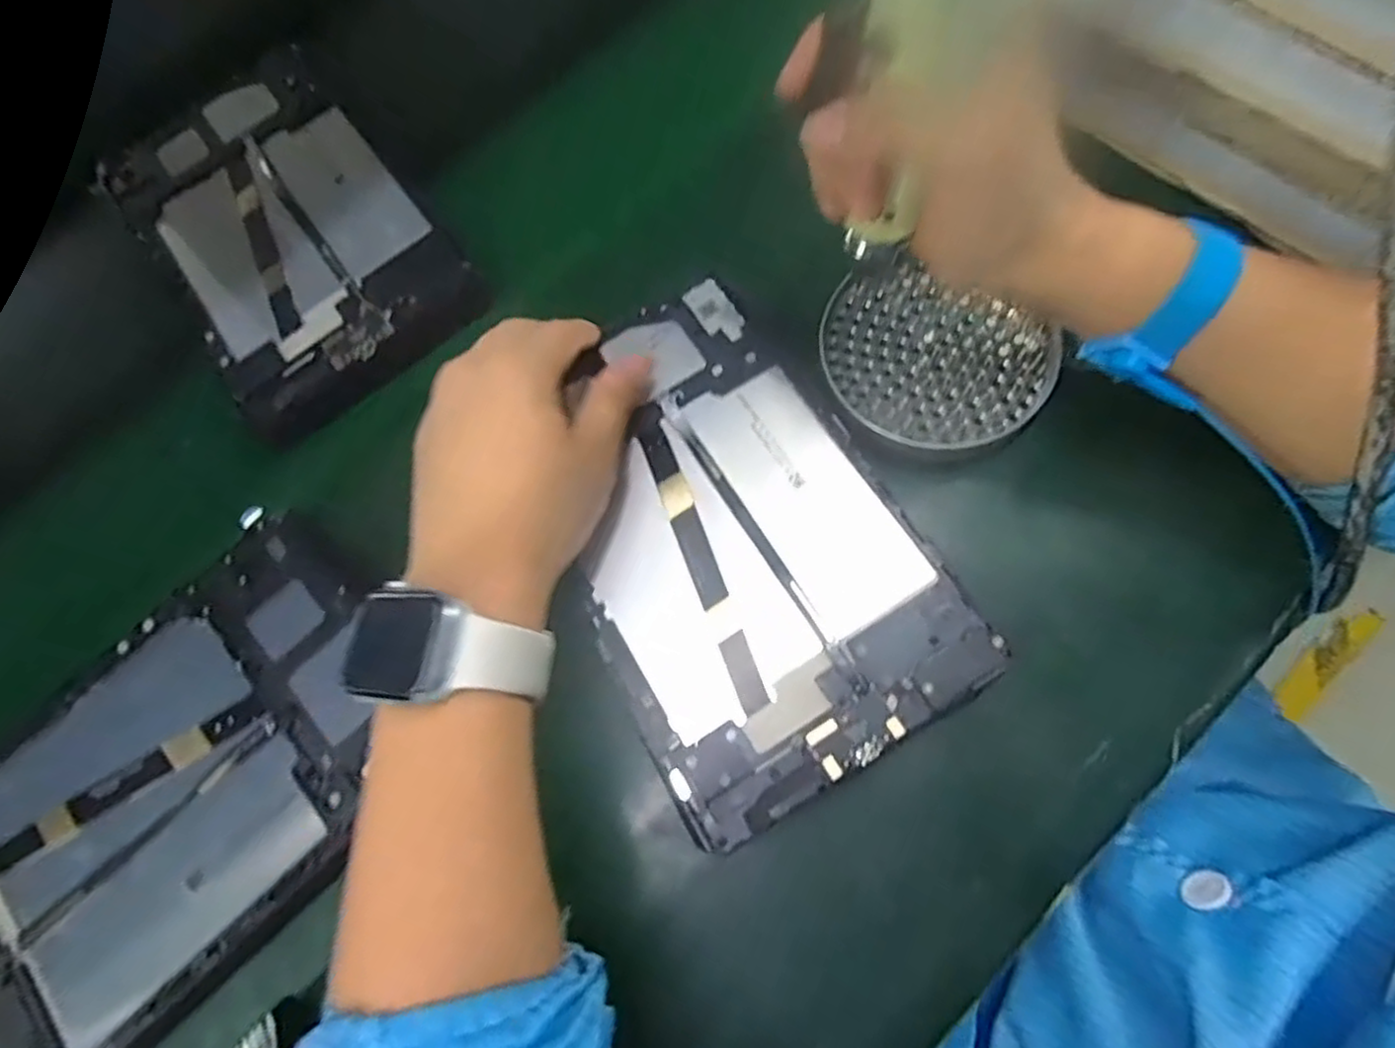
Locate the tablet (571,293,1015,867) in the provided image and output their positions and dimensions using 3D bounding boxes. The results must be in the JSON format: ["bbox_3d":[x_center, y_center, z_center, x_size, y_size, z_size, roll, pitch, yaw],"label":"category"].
[{"bbox_3d":[0.010,0.004,0.339,0.149,0.009,0.235,-31,72,-5],"label":"tablet"}]

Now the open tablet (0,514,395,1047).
[{"bbox_3d":[-0.239,0.122,0.325,0.151,0.019,0.246,42,82,16],"label":"open tablet"}]

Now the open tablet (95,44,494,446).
[{"bbox_3d":[-0.243,-0.173,0.427,0.146,0.009,0.253,-39,74,-5],"label":"open tablet"}]

